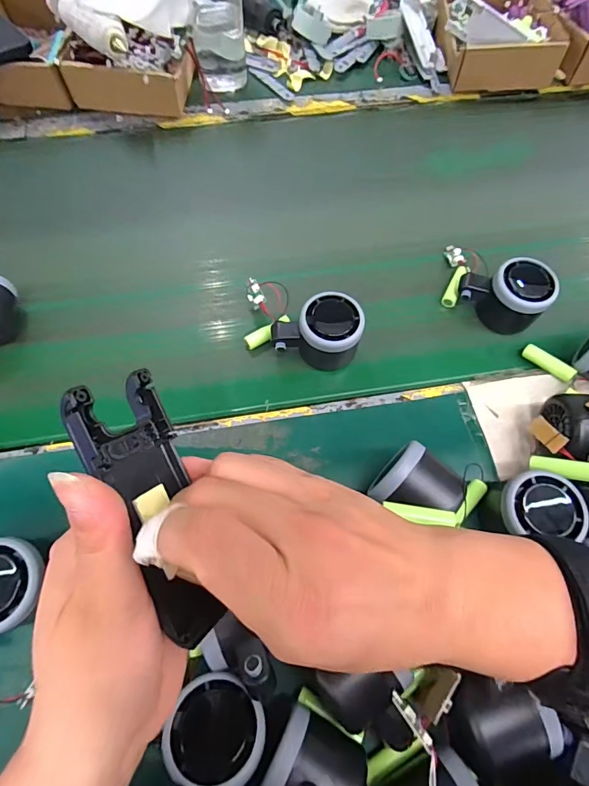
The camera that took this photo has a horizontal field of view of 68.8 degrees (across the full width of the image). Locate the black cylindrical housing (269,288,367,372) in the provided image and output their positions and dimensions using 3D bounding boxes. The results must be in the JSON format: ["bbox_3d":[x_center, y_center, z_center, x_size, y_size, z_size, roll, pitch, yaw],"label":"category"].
[{"bbox_3d":[0.022,-0.061,0.408,0.079,0.051,0.054,11,68,3],"label":"black cylindrical housing"}]

